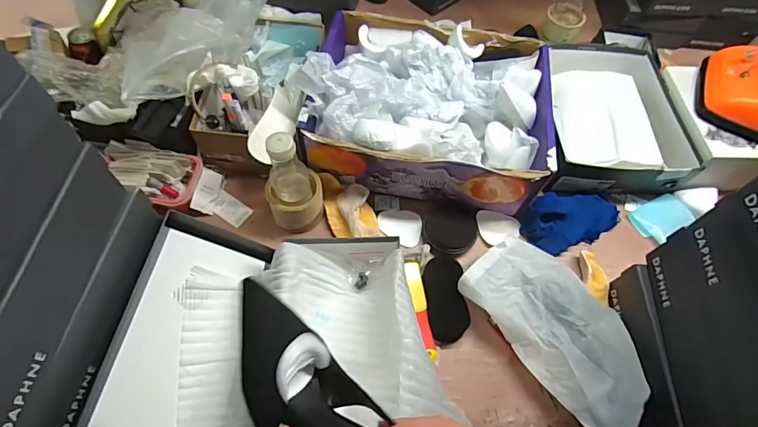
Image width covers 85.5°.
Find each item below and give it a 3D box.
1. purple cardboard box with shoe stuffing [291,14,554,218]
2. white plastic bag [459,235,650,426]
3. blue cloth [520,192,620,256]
[{"bbox_3d":[0.091,-0.200,0.742,0.401,0.153,0.323,11,61,2],"label":"purple cardboard box with shoe stuffing"},{"bbox_3d":[0.271,0.161,0.598,0.160,0.048,0.286,-32,68,-19],"label":"white plastic bag"},{"bbox_3d":[0.347,0.006,0.743,0.180,0.038,0.102,-16,64,-12],"label":"blue cloth"}]

